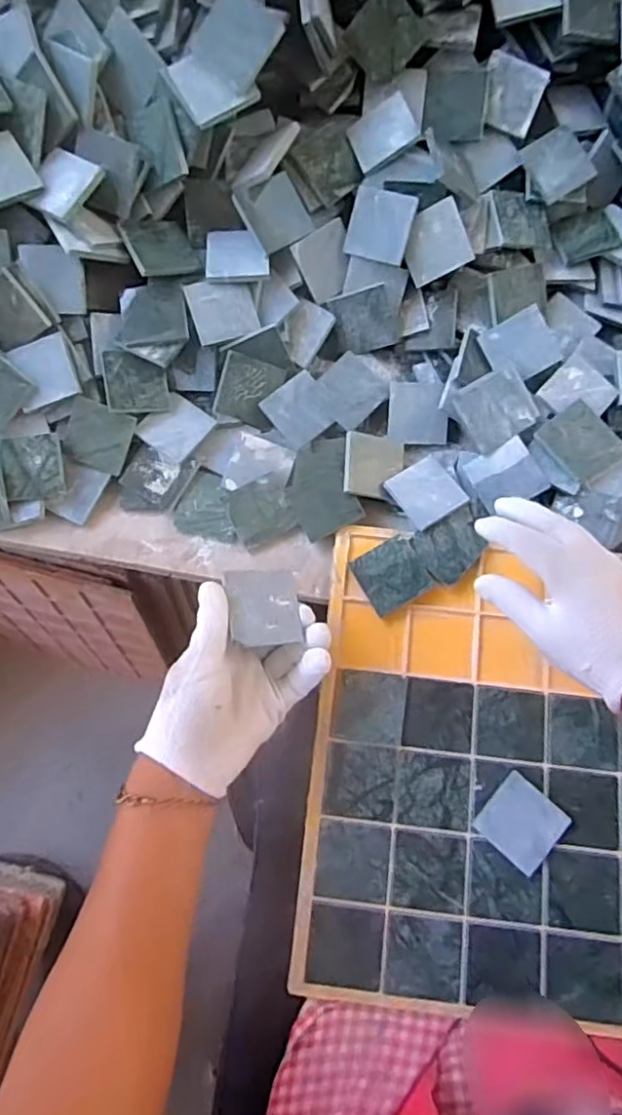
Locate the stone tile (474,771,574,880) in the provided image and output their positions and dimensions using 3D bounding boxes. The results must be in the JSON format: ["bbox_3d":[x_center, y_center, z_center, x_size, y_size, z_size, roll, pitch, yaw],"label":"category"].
[{"bbox_3d":[0.148,0.187,0.427,0.051,0.011,0.048,41,74,13],"label":"stone tile"}]

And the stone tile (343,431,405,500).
[{"bbox_3d":[0.051,-0.074,0.495,0.049,0.010,0.049,7,91,-16],"label":"stone tile"}]

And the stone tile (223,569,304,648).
[{"bbox_3d":[-0.030,0.031,0.391,0.045,0.004,0.047,-3,75,-25],"label":"stone tile"}]

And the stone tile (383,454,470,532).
[{"bbox_3d":[0.093,-0.053,0.487,0.053,0.011,0.050,-35,74,-13],"label":"stone tile"}]

